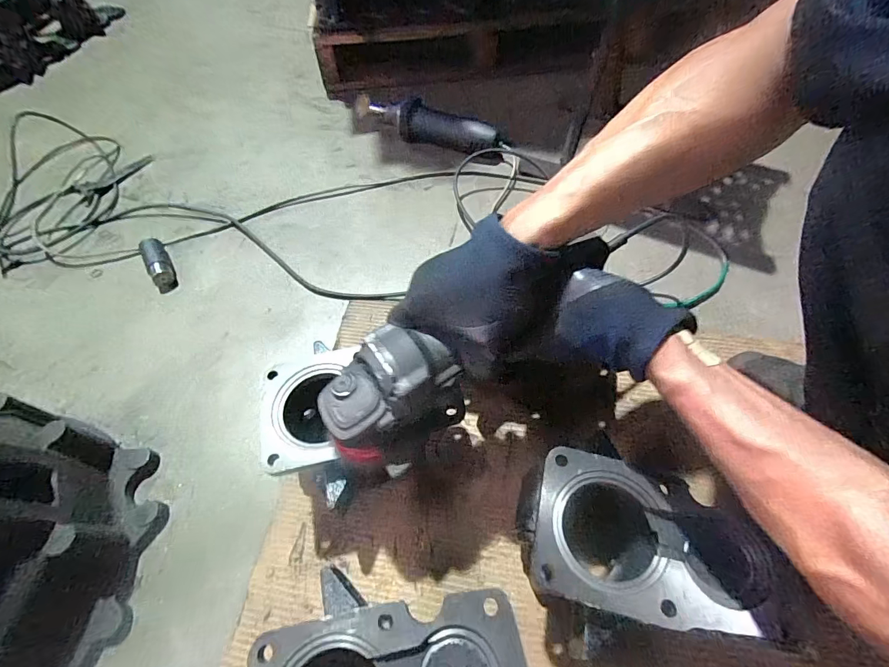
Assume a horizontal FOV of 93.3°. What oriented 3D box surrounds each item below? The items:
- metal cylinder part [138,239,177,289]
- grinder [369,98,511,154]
[{"bbox_3d":[-0.459,-0.117,0.667,0.035,0.032,0.100,-31,61,-16],"label":"metal cylinder part"},{"bbox_3d":[-0.021,-0.394,0.801,0.279,0.067,0.061,25,62,18],"label":"grinder"}]

